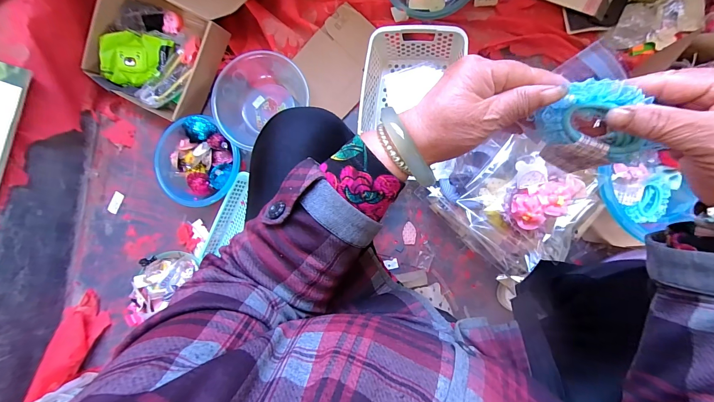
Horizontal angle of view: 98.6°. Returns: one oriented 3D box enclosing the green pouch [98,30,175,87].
[{"bbox_3d":[-0.575,-0.364,0.791,0.165,0.033,0.135,16,91,9],"label":"green pouch"}]

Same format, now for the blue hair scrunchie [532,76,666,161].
[{"bbox_3d":[0.181,-0.057,0.229,0.075,0.056,0.014,32,50,-1],"label":"blue hair scrunchie"}]

